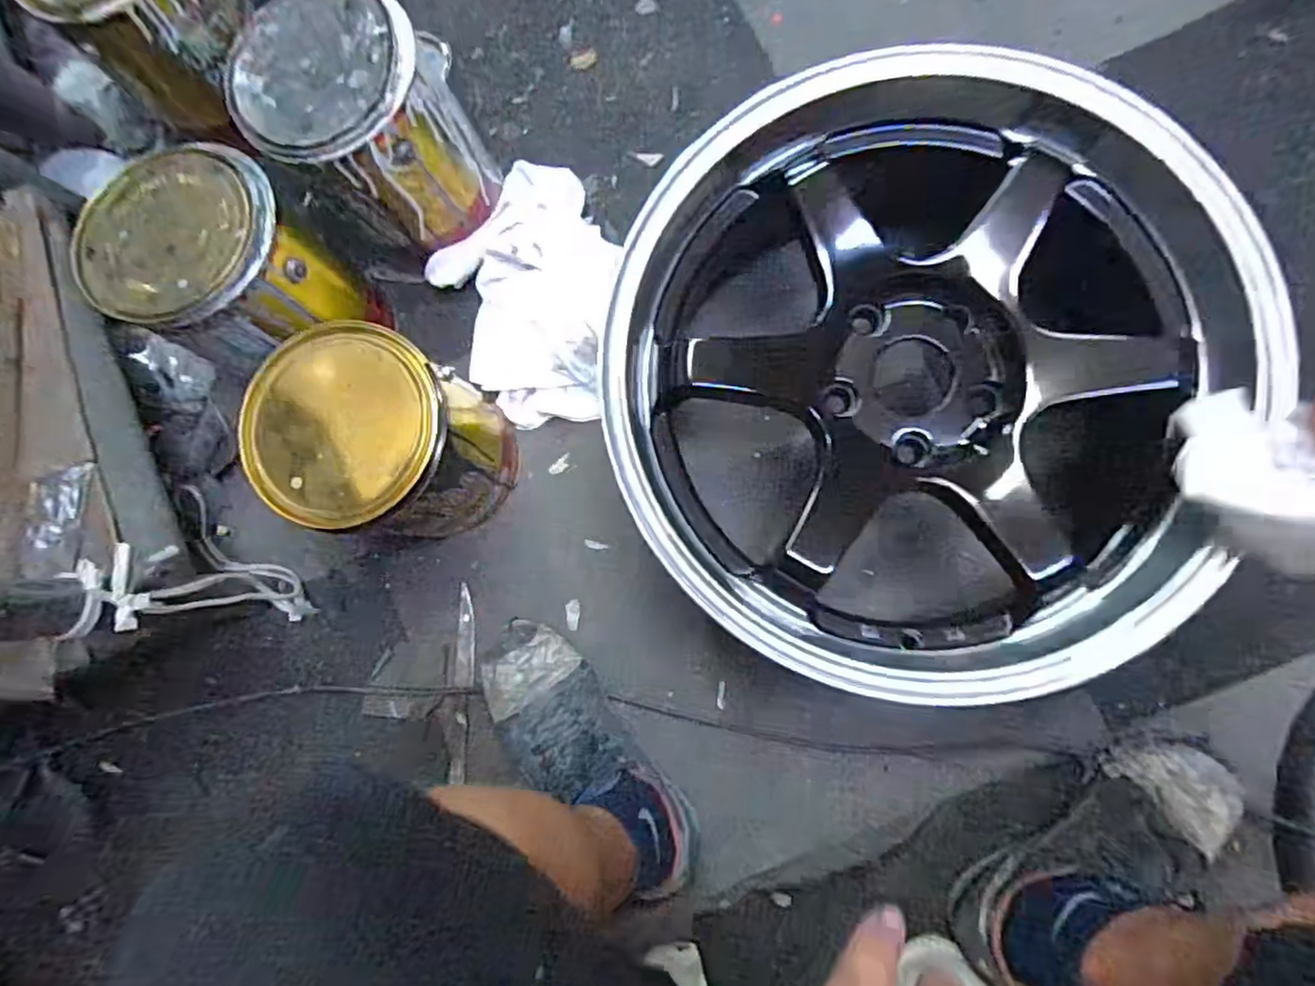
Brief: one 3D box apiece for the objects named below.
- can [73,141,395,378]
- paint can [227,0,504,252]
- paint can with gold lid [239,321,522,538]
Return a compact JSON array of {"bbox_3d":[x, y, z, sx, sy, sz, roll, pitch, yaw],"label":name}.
[{"bbox_3d":[-0.385,-0.195,0.637,0.163,0.189,0.162,-1,83,7],"label":"can"},{"bbox_3d":[-0.262,-0.343,0.635,0.164,0.185,0.172,-1,83,7],"label":"paint can"},{"bbox_3d":[-0.230,-0.039,0.620,0.153,0.213,0.146,-1,83,7],"label":"paint can with gold lid"}]

